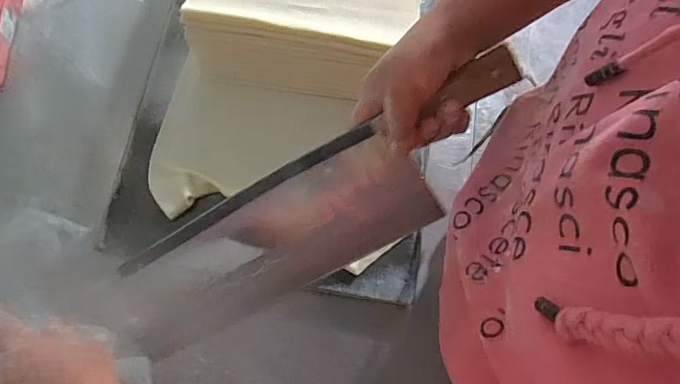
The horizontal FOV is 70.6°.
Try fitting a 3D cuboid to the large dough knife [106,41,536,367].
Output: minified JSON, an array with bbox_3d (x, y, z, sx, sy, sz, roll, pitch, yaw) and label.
[{"bbox_3d":[-0.039,0.035,0.441,0.444,0.016,0.111,-28,108,15],"label":"large dough knife"}]

